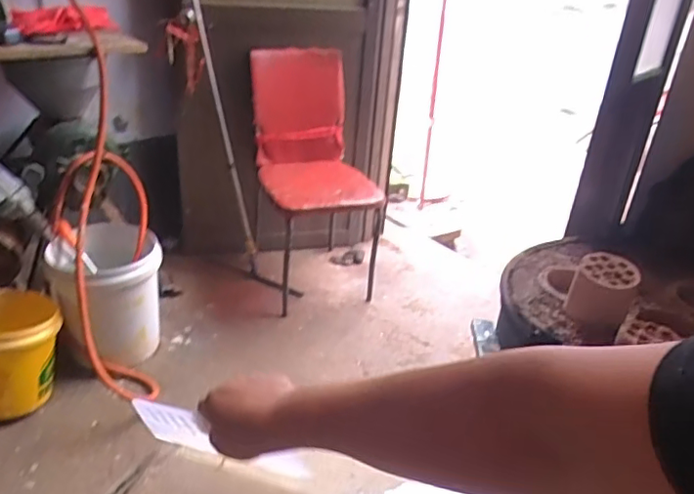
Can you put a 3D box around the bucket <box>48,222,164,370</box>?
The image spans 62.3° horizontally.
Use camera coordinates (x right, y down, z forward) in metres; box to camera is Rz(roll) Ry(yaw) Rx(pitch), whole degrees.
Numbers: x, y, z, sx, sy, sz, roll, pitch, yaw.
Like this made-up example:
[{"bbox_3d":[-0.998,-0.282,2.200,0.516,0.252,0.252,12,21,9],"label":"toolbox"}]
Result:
[{"bbox_3d":[-0.737,0.152,1.790,0.306,0.367,0.306,-5,30,-19],"label":"bucket"}]

